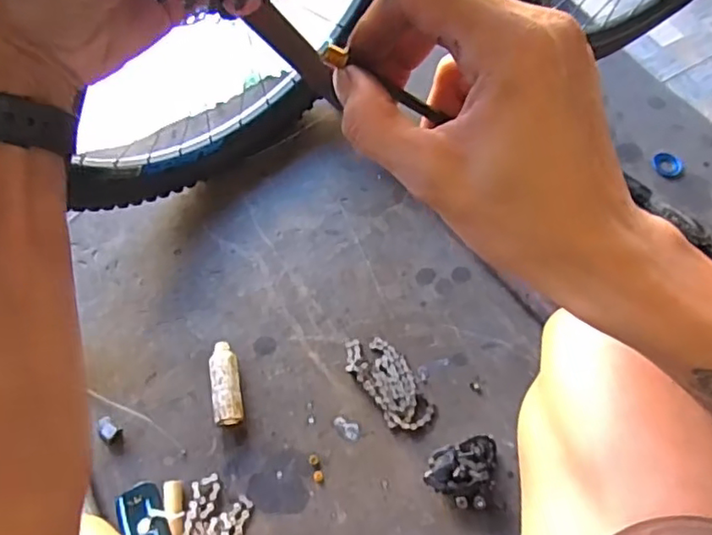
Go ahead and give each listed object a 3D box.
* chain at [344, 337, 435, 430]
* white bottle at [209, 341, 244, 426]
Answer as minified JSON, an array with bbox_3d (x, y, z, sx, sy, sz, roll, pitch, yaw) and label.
[{"bbox_3d":[0.049,0.167,0.891,0.079,0.016,0.160,-32,69,-21],"label":"chain"},{"bbox_3d":[-0.186,0.167,0.867,0.042,0.041,0.122,-8,62,-6],"label":"white bottle"}]

